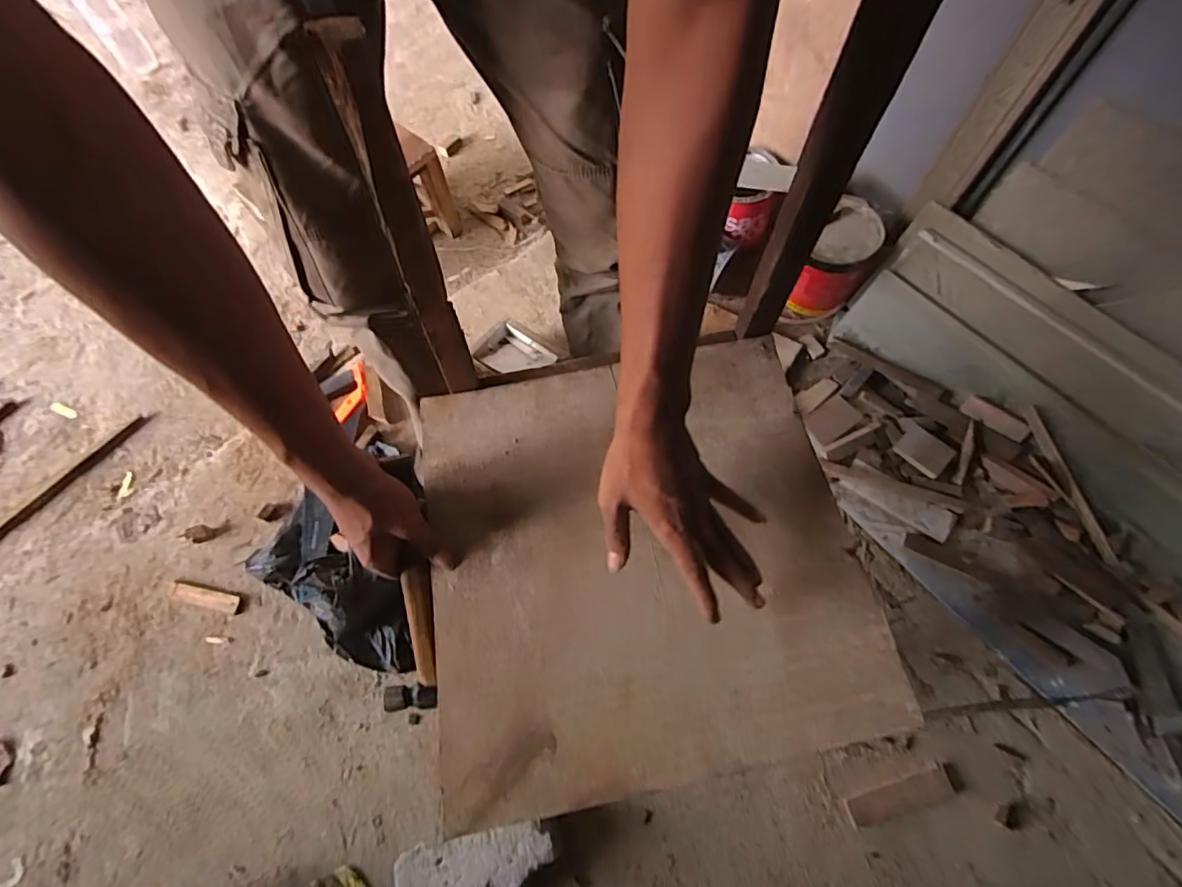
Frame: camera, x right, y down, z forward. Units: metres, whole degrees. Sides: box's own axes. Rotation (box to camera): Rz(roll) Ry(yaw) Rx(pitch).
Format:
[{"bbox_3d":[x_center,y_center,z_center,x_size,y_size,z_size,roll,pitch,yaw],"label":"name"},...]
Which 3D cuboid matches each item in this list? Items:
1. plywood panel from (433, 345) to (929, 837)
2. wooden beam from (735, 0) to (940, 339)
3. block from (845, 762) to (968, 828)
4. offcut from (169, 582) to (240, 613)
[{"bbox_3d":[0.040,0.092,0.499,0.366,0.014,0.370,-10,66,-3],"label":"plywood panel"},{"bbox_3d":[0.164,-0.176,0.414,0.040,0.329,0.047,23,68,12],"label":"wooden beam"},{"bbox_3d":[0.435,0.490,0.767,0.164,0.012,0.040,-16,66,-6],"label":"block"},{"bbox_3d":[-0.636,0.253,0.905,0.116,0.021,0.028,10,66,6],"label":"offcut"}]

